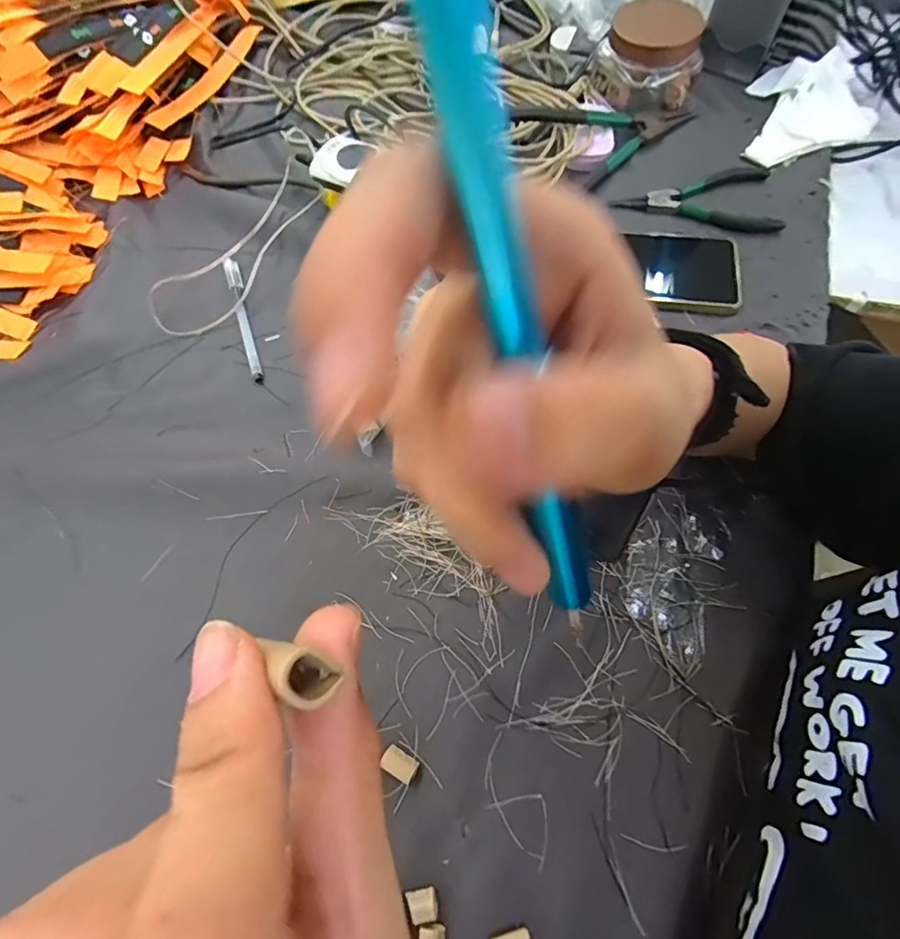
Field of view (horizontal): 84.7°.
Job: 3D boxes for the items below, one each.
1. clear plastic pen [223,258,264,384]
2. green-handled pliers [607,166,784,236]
[{"bbox_3d":[-0.180,-0.133,0.430,0.013,0.007,0.142,-19,66,-7],"label":"clear plastic pen"},{"bbox_3d":[0.228,-0.253,0.455,0.143,0.012,0.093,2,66,3],"label":"green-handled pliers"}]

